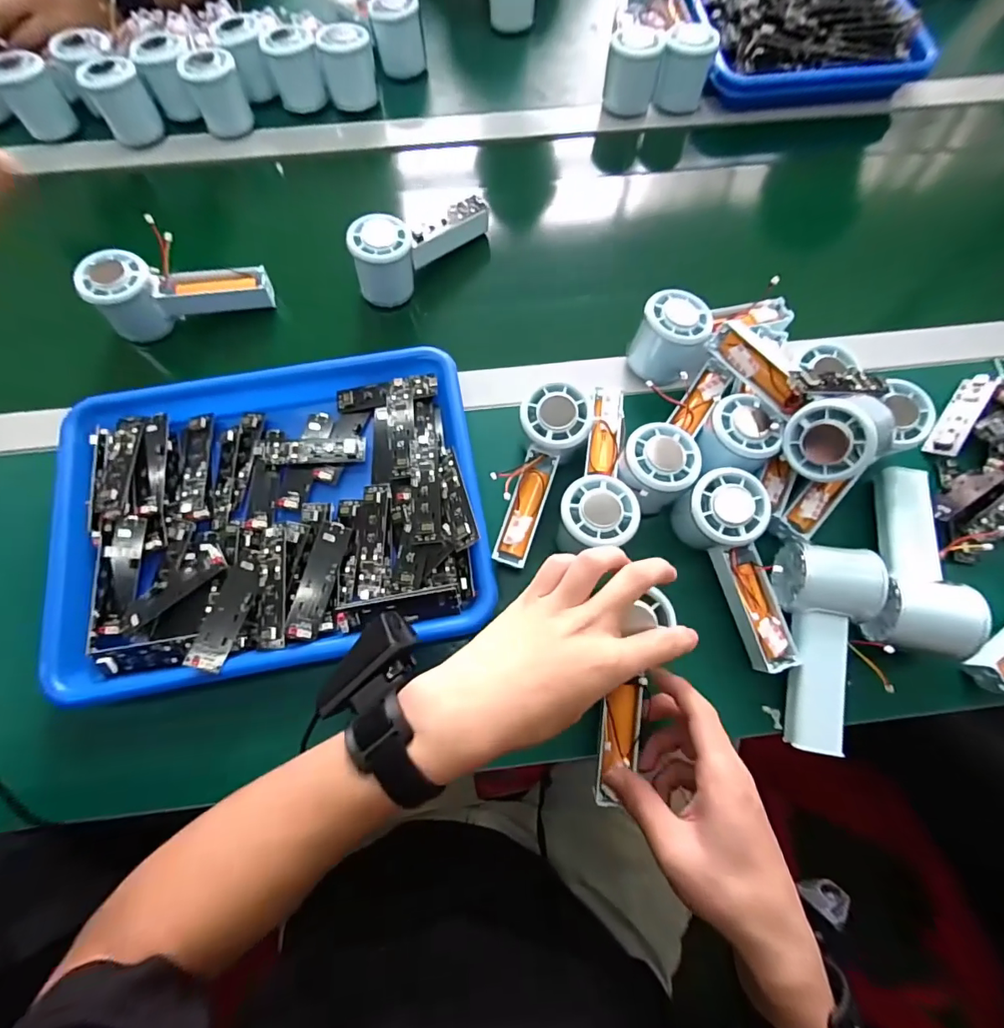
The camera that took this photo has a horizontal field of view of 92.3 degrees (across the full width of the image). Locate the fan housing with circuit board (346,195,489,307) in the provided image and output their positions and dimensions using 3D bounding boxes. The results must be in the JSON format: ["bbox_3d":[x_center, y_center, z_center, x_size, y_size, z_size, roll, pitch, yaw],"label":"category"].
[{"bbox_3d":[-0.081,-0.271,0.473,0.147,0.062,0.047,-41,76,-13],"label":"fan housing with circuit board"}]

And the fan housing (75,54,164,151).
[{"bbox_3d":[-0.411,-0.449,0.524,0.056,0.060,0.045,-27,74,-9],"label":"fan housing"}]

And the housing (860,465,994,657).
[{"bbox_3d":[0.319,0.032,0.371,0.071,0.048,0.149,11,72,4],"label":"housing"}]

